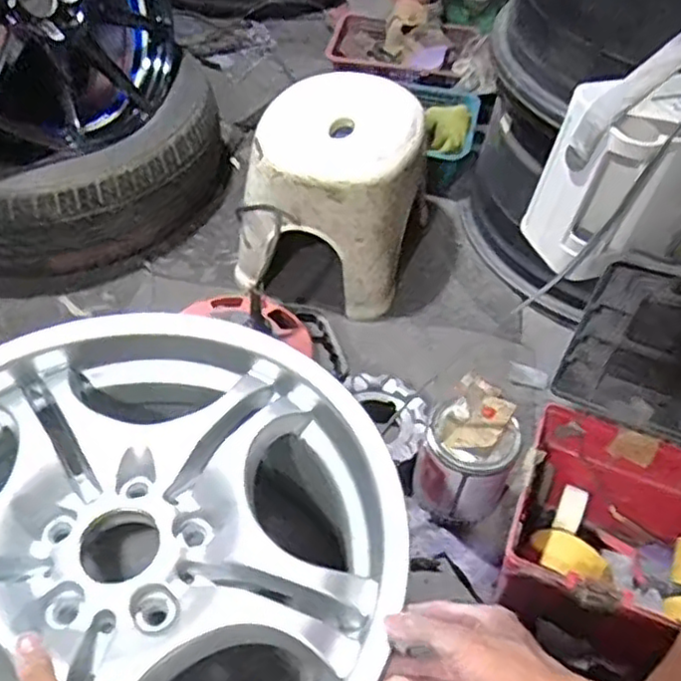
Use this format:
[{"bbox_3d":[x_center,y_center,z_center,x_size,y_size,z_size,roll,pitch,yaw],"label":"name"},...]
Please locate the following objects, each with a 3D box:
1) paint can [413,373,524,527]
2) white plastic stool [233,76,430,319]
[{"bbox_3d":[0.145,0.133,0.801,0.099,0.134,0.106,21,51,15],"label":"paint can"},{"bbox_3d":[-0.012,-0.223,1.051,0.239,0.232,0.242,13,50,8],"label":"white plastic stool"}]

